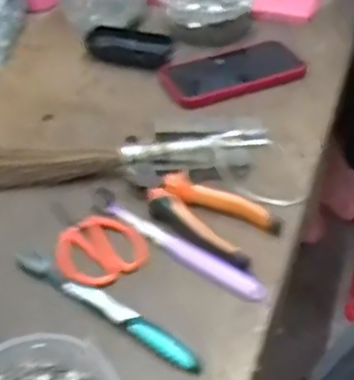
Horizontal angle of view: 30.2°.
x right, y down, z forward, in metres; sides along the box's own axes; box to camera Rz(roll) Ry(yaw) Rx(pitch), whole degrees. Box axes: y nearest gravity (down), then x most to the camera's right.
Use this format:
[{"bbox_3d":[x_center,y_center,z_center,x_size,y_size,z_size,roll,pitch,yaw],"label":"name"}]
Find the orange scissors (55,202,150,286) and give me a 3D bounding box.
[{"bbox_3d":[-0.079,0.044,0.584,0.072,0.016,0.113,-27,51,-29],"label":"orange scissors"}]

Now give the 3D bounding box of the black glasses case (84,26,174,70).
[{"bbox_3d":[-0.063,-0.176,0.808,0.111,0.020,0.058,12,44,16],"label":"black glasses case"}]

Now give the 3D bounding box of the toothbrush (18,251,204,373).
[{"bbox_3d":[-0.059,0.088,0.514,0.181,0.009,0.017,28,48,24],"label":"toothbrush"}]

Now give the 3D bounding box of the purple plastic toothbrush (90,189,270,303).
[{"bbox_3d":[-0.005,0.044,0.567,0.185,0.011,0.022,31,49,26],"label":"purple plastic toothbrush"}]

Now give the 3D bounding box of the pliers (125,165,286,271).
[{"bbox_3d":[0.016,0.014,0.593,0.147,0.020,0.067,25,48,27],"label":"pliers"}]

